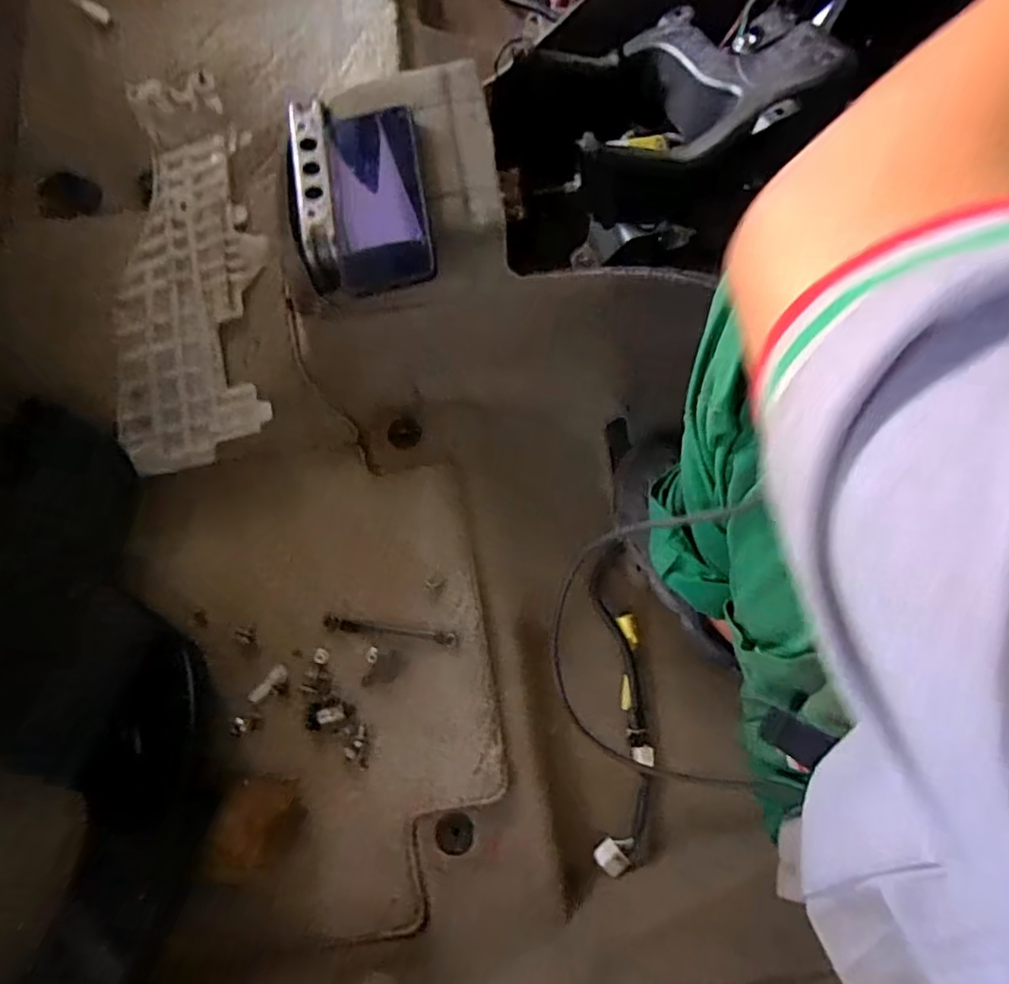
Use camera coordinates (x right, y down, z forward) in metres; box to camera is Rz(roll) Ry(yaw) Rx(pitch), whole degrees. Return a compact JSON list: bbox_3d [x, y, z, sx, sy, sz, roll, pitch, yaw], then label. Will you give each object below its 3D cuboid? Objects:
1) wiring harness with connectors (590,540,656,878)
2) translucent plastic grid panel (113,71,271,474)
[{"bbox_3d":[0.118,0.206,0.588,0.054,0.025,0.313,2,76,-1],"label":"wiring harness with connectors"},{"bbox_3d":[-0.336,-0.241,0.623,0.164,0.025,0.430,-4,80,7],"label":"translucent plastic grid panel"}]

